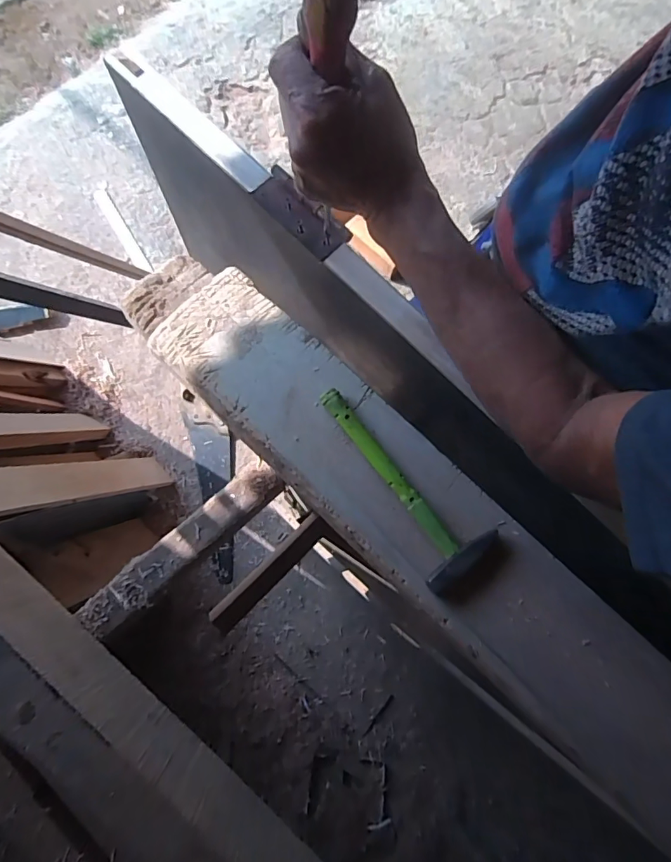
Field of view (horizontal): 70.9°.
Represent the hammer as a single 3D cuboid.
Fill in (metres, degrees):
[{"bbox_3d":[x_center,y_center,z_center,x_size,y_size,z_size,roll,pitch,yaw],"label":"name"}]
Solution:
[{"bbox_3d":[0.069,0.050,0.510,0.086,0.028,0.238,-36,82,-12],"label":"hammer"}]

